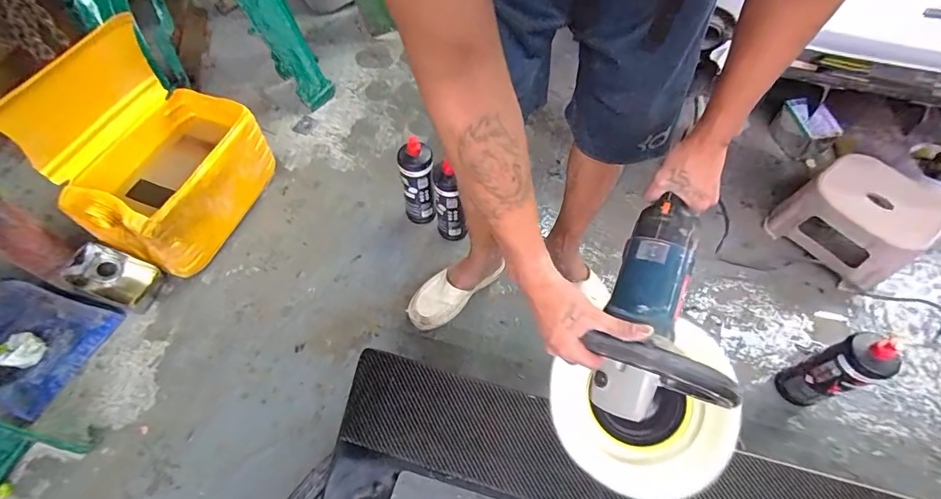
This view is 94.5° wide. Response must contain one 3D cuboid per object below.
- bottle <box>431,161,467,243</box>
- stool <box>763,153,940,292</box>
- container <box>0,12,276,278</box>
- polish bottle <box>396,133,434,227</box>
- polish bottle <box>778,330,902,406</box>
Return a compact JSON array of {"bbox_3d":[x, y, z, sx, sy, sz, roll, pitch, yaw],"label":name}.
[{"bbox_3d":[-0.043,-0.110,1.055,0.088,0.244,0.091,-5,58,-4],"label":"bottle"},{"bbox_3d":[0.907,-0.069,1.028,0.214,0.152,0.271,-32,64,-19],"label":"stool"},{"bbox_3d":[-0.703,-0.246,1.010,0.249,0.400,0.465,16,59,9],"label":"container"},{"bbox_3d":[-0.131,-0.163,1.082,0.079,0.255,0.072,0,58,-1],"label":"polish bottle"},{"bbox_3d":[0.696,0.237,0.841,0.085,0.261,0.079,-18,60,-12],"label":"polish bottle"}]

